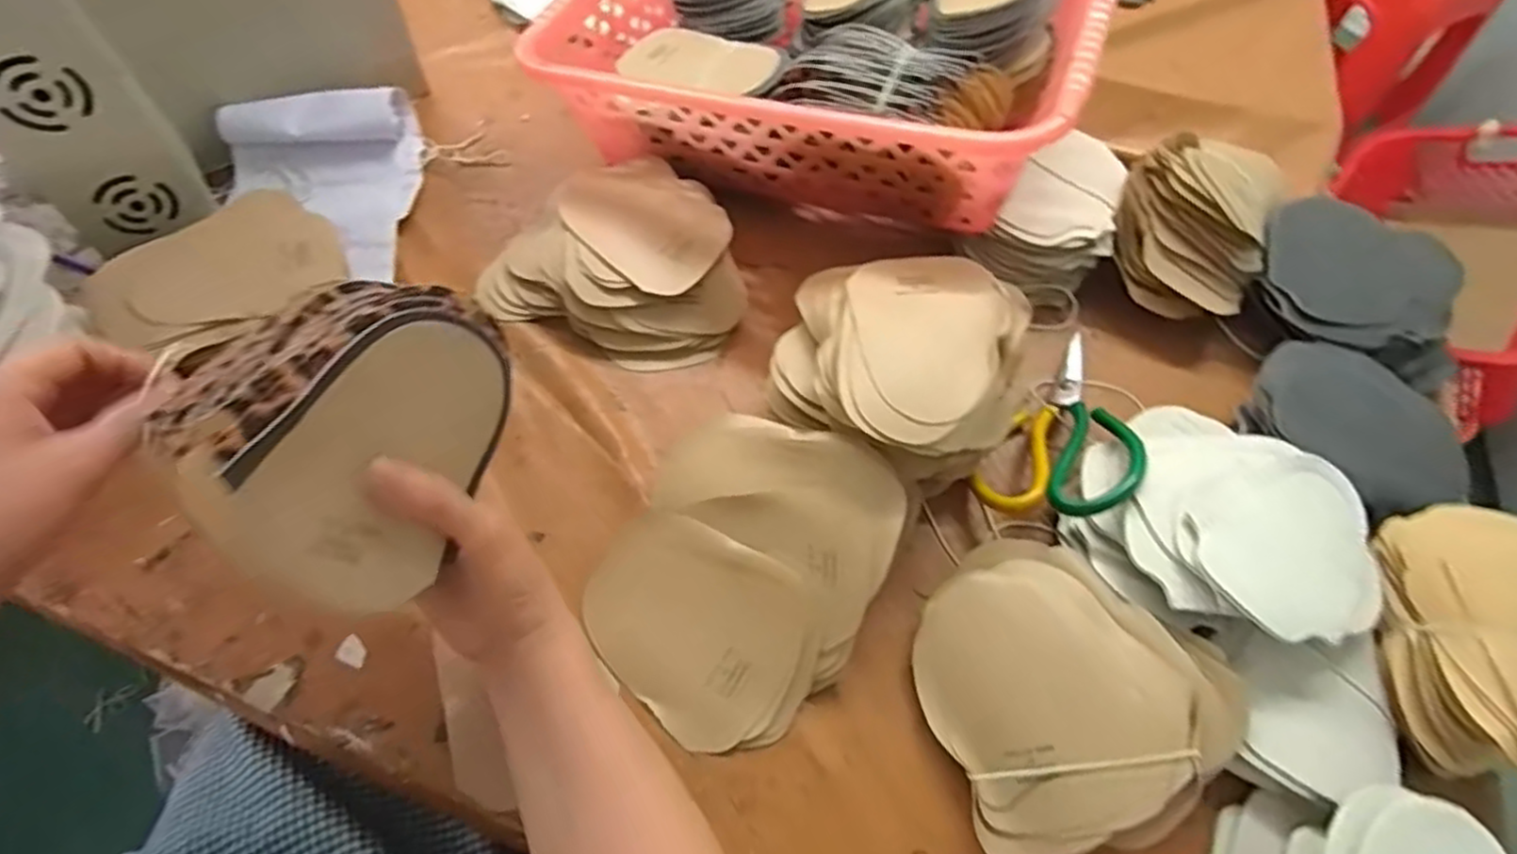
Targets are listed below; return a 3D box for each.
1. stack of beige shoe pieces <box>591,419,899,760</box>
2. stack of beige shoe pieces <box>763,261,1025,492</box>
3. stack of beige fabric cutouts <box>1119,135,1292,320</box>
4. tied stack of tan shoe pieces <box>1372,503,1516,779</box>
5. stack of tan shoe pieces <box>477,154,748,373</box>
[{"bbox_3d":[-0.012,0.086,0.449,0.162,0.057,0.193,22,61,9],"label":"stack of beige shoe pieces"},{"bbox_3d":[0.090,-0.041,0.501,0.168,0.096,0.146,32,63,14],"label":"stack of beige shoe pieces"},{"bbox_3d":[0.347,-0.165,0.583,0.114,0.069,0.138,25,62,11],"label":"stack of beige fabric cutouts"},{"bbox_3d":[0.418,0.122,0.422,0.086,0.060,0.152,12,60,3],"label":"tied stack of tan shoe pieces"},{"bbox_3d":[-0.105,-0.139,0.581,0.199,0.047,0.165,17,60,6],"label":"stack of tan shoe pieces"}]

